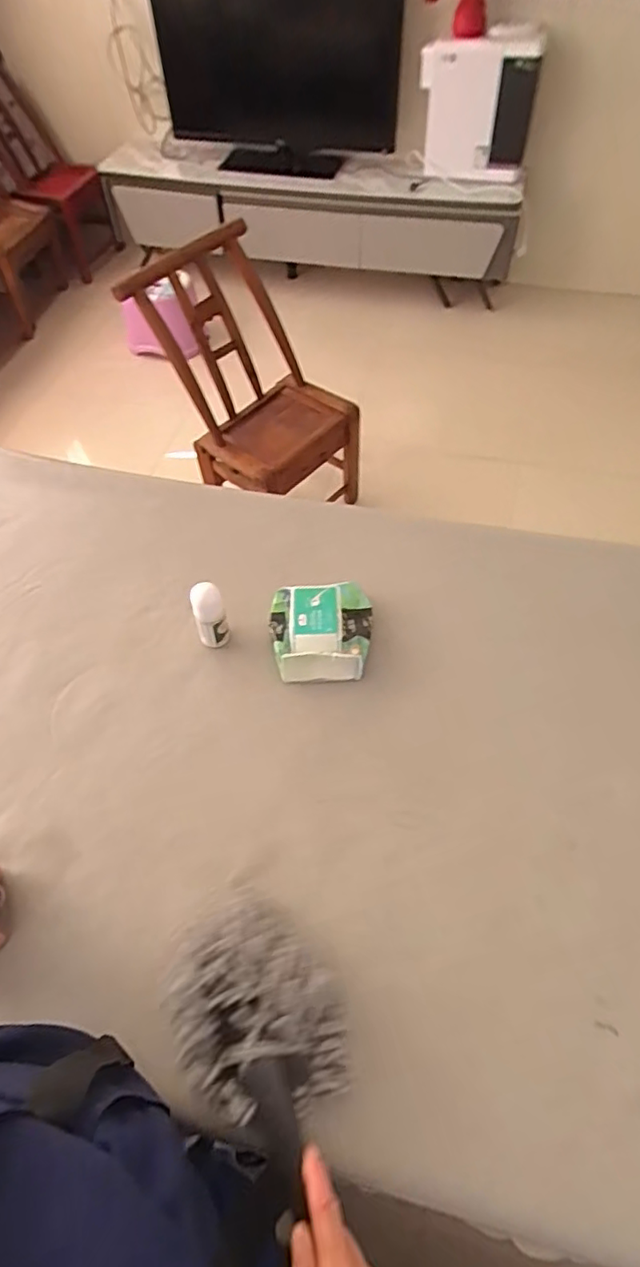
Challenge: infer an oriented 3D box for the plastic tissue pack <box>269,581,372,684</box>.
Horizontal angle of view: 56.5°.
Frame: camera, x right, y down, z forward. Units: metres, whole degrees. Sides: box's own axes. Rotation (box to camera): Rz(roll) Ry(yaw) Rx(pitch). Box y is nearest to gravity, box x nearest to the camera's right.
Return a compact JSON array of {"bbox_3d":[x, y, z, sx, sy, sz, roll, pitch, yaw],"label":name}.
[{"bbox_3d":[0.000,-0.005,0.767,0.134,0.059,0.128,0,56,2],"label":"plastic tissue pack"}]

